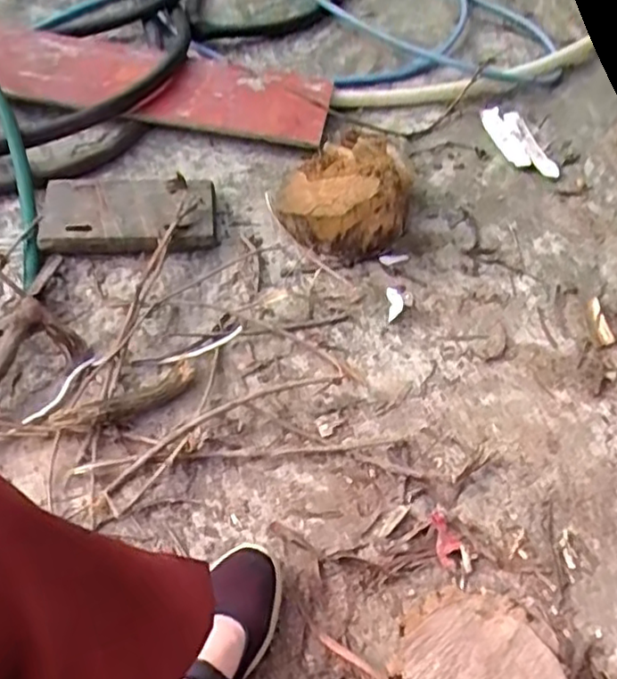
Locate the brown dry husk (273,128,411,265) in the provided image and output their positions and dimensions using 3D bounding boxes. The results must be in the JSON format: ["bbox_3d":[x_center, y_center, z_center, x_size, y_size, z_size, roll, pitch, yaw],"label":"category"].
[{"bbox_3d":[0.051,-0.228,0.998,0.197,0.126,0.191,-3,53,-4],"label":"brown dry husk"}]

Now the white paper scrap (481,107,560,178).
[{"bbox_3d":[0.372,-0.357,1.181,0.081,0.013,0.209,-10,54,-9],"label":"white paper scrap"}]

